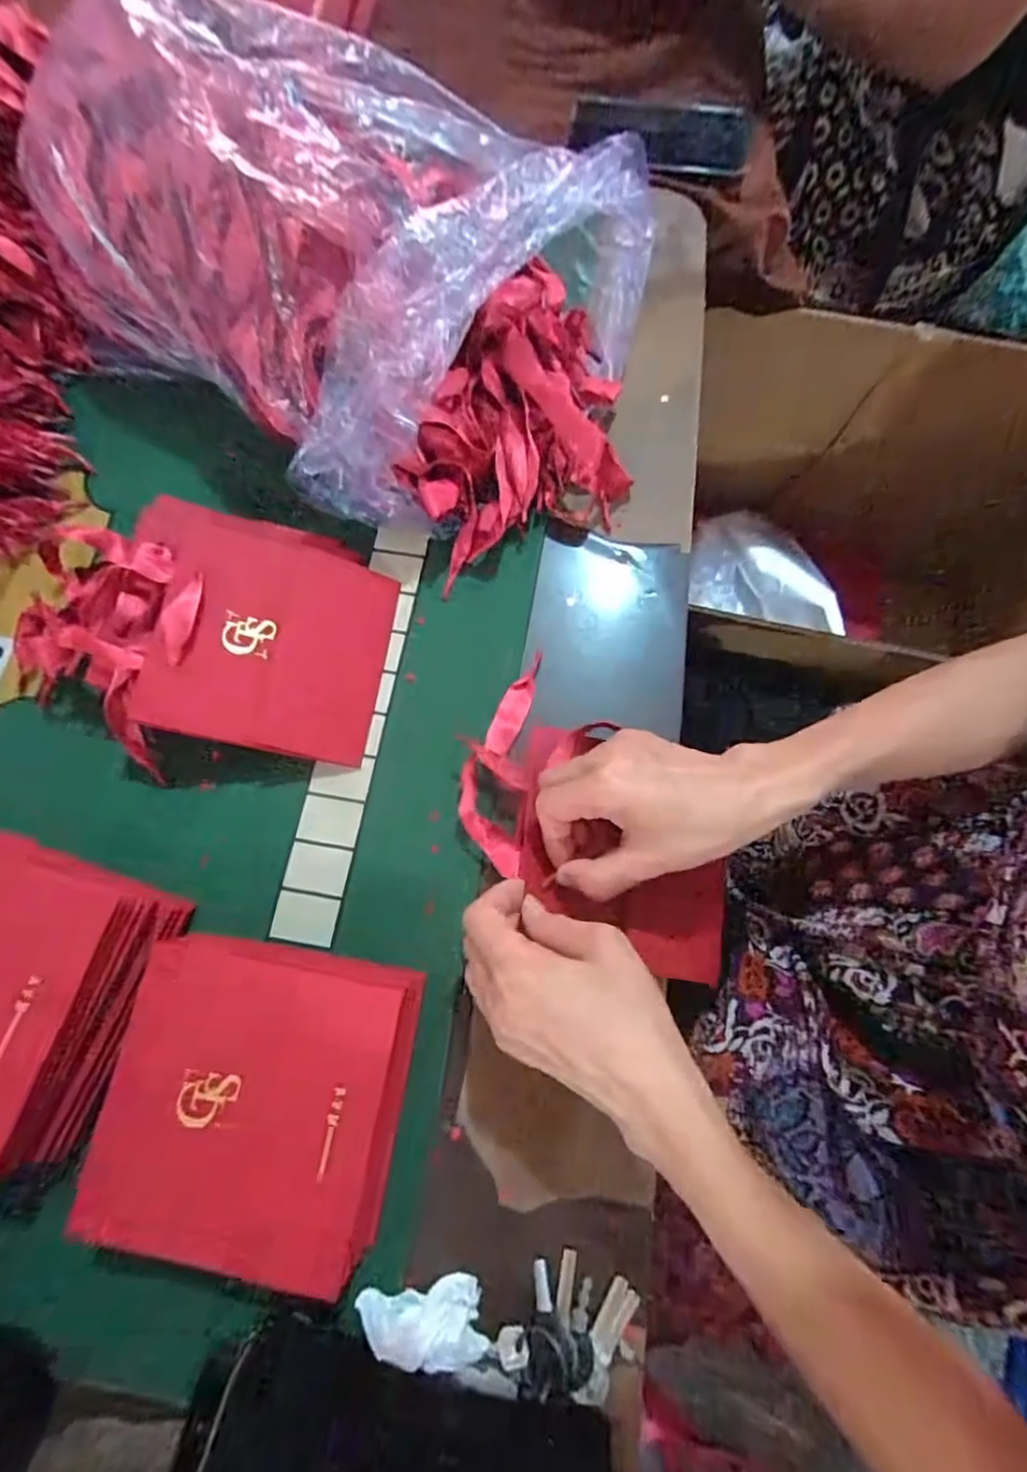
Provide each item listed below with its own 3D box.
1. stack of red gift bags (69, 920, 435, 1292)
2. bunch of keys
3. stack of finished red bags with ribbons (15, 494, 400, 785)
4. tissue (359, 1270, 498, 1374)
[{"bbox_3d":[-0.136,0.191,0.331,0.142,0.046,0.143,9,73,3],"label":"stack of red gift bags"},{"bbox_3d":[0.030,0.317,0.329,0.065,0.015,0.056,16,74,6],"label":"bunch of keys"},{"bbox_3d":[-0.219,-0.075,0.413,0.220,0.055,0.169,5,73,2],"label":"stack of finished red bags with ribbons"},{"bbox_3d":[-0.047,0.311,0.324,0.065,0.019,0.034,-4,73,-1],"label":"tissue"}]

